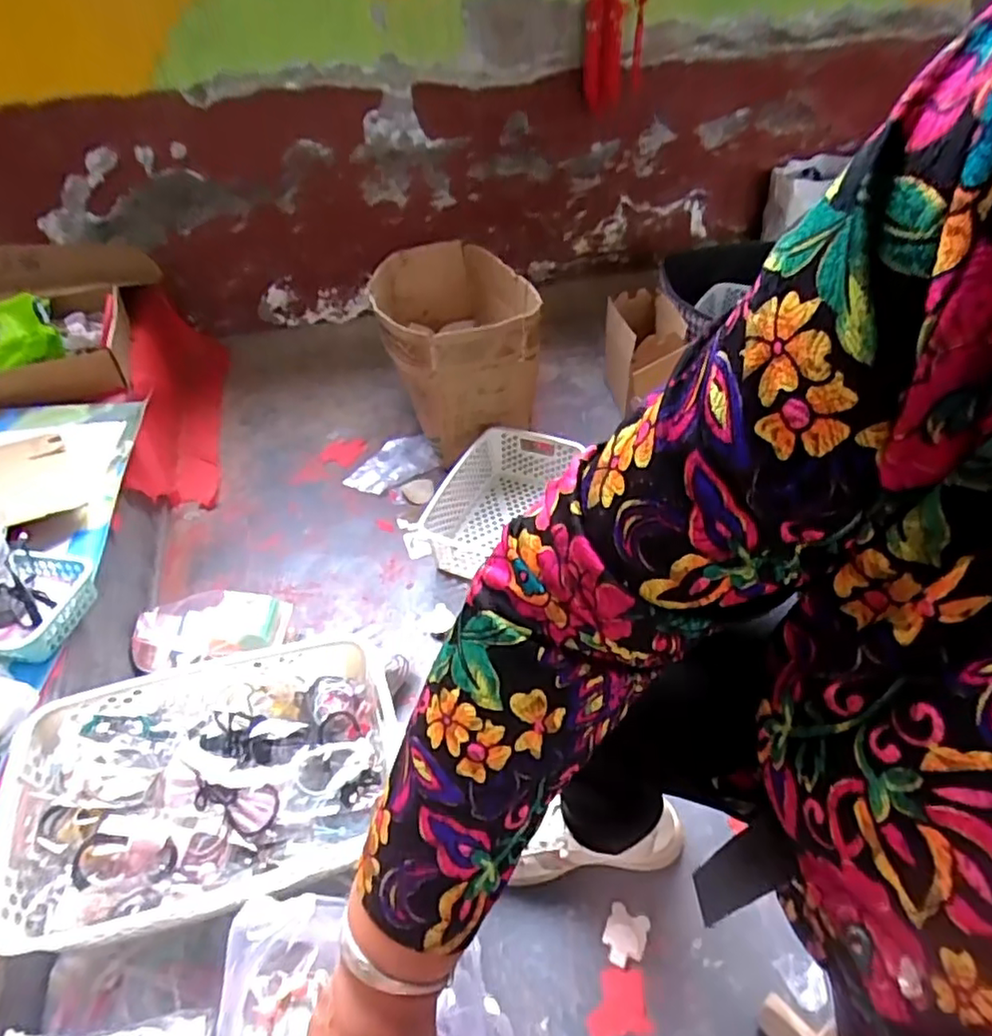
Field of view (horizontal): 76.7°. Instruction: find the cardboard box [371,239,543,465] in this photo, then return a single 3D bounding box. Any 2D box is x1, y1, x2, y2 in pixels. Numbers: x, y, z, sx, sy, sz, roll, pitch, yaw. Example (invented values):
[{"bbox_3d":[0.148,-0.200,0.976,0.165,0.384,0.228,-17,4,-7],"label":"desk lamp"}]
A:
[{"bbox_3d":[-0.080,-0.350,1.247,0.278,0.239,0.399,-11,42,-9],"label":"cardboard box"}]

